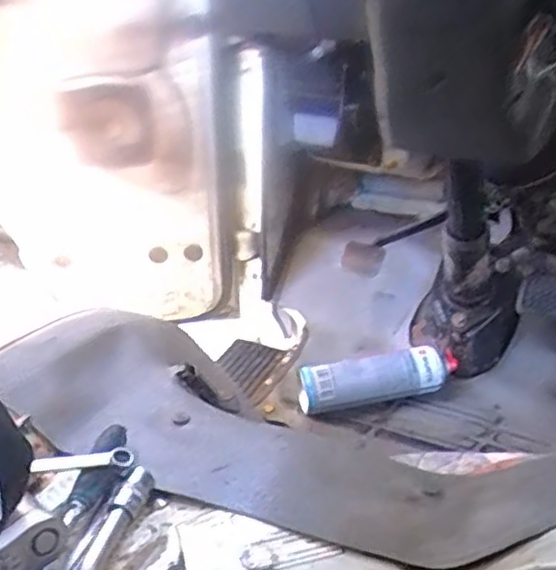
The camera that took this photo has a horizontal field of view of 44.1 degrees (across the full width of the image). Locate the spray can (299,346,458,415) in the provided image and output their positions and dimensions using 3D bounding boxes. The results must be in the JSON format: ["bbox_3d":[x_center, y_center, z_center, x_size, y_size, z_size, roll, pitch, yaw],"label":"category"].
[{"bbox_3d":[0.139,0.128,0.957,0.221,0.068,0.069,-6,30,-11],"label":"spray can"}]

